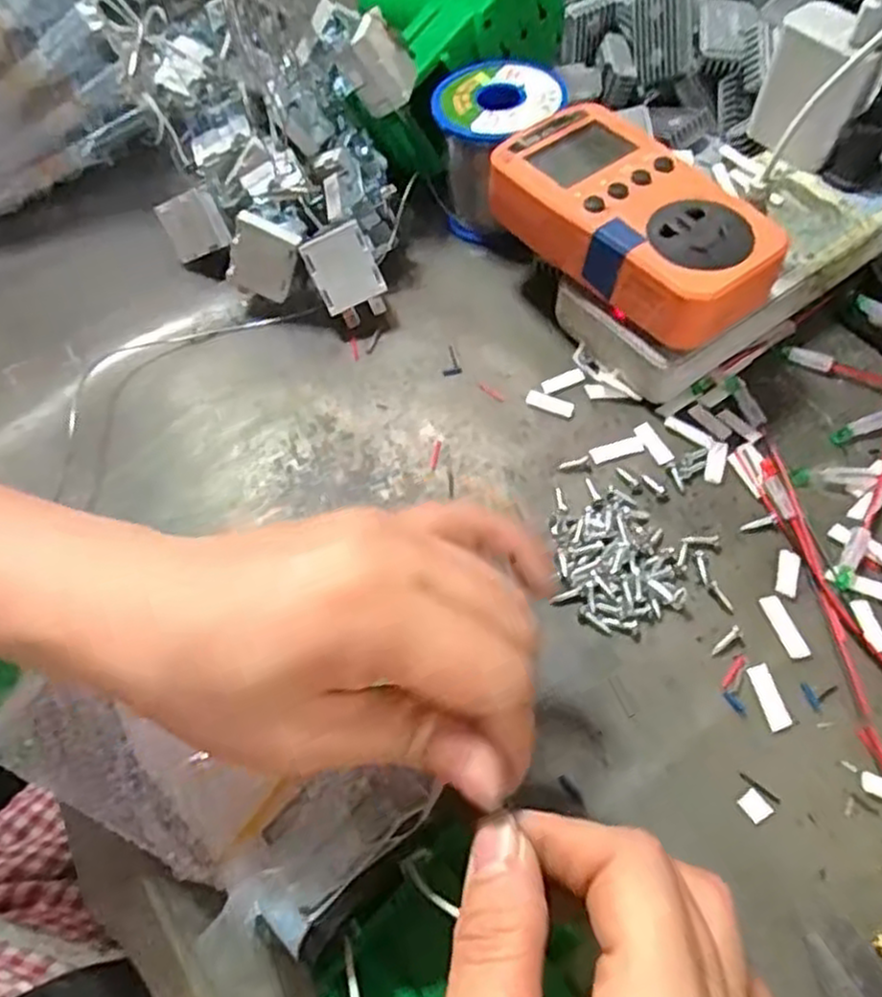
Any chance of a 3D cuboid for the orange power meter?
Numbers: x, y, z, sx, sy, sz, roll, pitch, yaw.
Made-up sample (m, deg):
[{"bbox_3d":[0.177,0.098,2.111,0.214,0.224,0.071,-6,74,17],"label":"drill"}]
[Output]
[{"bbox_3d":[0.081,-0.120,0.326,0.068,0.033,0.127,-35,63,-15],"label":"orange power meter"}]

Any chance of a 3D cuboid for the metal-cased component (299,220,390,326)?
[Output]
[{"bbox_3d":[-0.045,-0.107,0.363,0.031,0.045,0.011,-22,29,6],"label":"metal-cased component"}]

